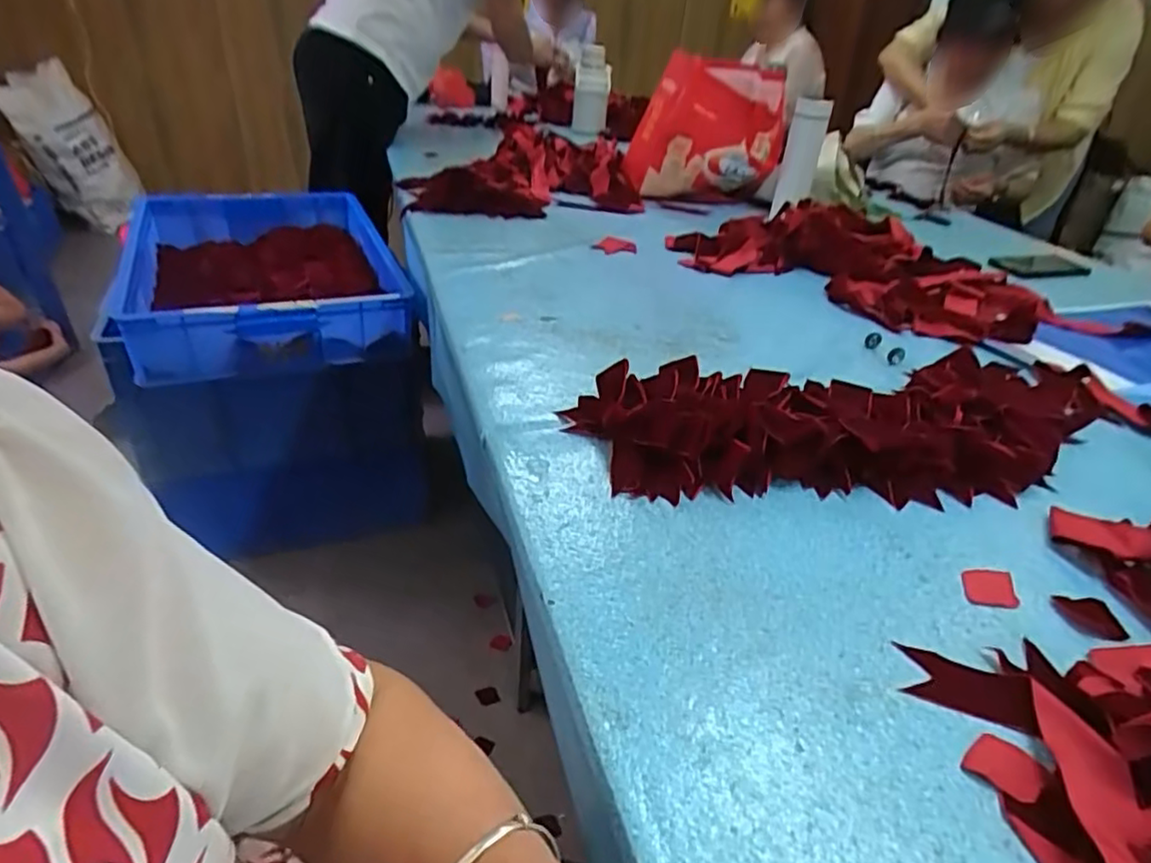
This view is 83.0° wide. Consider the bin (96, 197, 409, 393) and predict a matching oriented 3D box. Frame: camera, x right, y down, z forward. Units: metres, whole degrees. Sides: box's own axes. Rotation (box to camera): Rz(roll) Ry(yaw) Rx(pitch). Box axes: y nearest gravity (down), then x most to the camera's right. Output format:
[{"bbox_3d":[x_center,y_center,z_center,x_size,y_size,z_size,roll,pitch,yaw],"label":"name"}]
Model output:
[{"bbox_3d":[-0.574,-0.290,1.189,0.414,0.132,0.606,-12,36,-24],"label":"bin"}]

